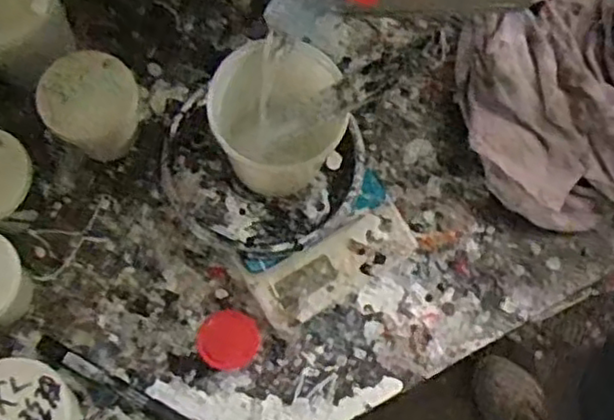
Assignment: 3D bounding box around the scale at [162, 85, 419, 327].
[{"bbox_3d":[-0.020,-0.018,0.546,0.152,0.048,0.196,-36,75,-10],"label":"scale"}]

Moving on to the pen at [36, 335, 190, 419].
[{"bbox_3d":[-0.141,0.131,0.511,0.132,0.018,0.013,28,74,9],"label":"pen"}]

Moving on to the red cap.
[{"bbox_3d":[-0.059,0.099,0.524,0.045,0.014,0.045,0,72,1],"label":"red cap"}]

